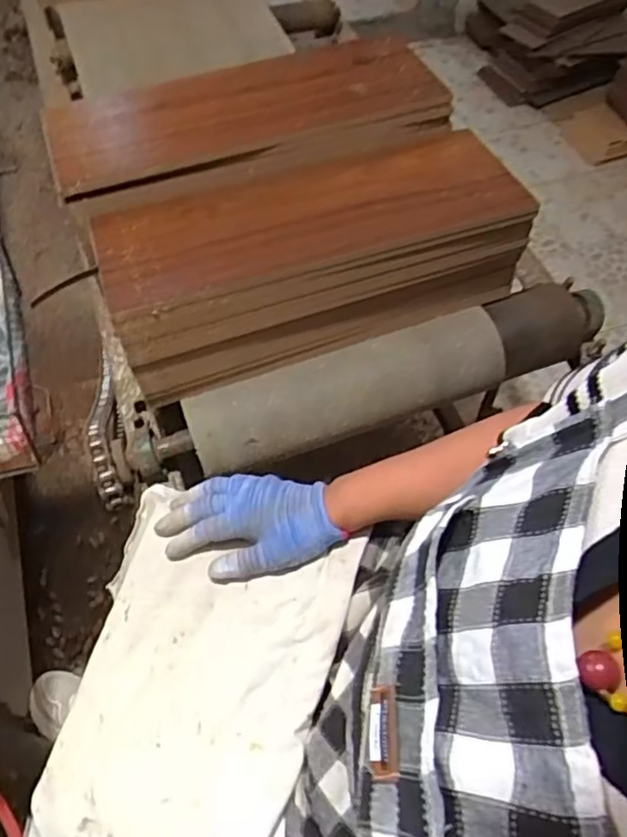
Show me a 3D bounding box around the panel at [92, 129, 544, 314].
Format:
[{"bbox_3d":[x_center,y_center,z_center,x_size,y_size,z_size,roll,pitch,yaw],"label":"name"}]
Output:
[{"bbox_3d":[-0.001,-0.231,0.699,0.464,0.011,0.167,-18,58,-11],"label":"panel"}]

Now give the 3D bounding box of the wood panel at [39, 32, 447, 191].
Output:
[{"bbox_3d":[-0.081,-0.382,0.763,0.458,0.018,0.171,-18,58,-11],"label":"wood panel"}]

